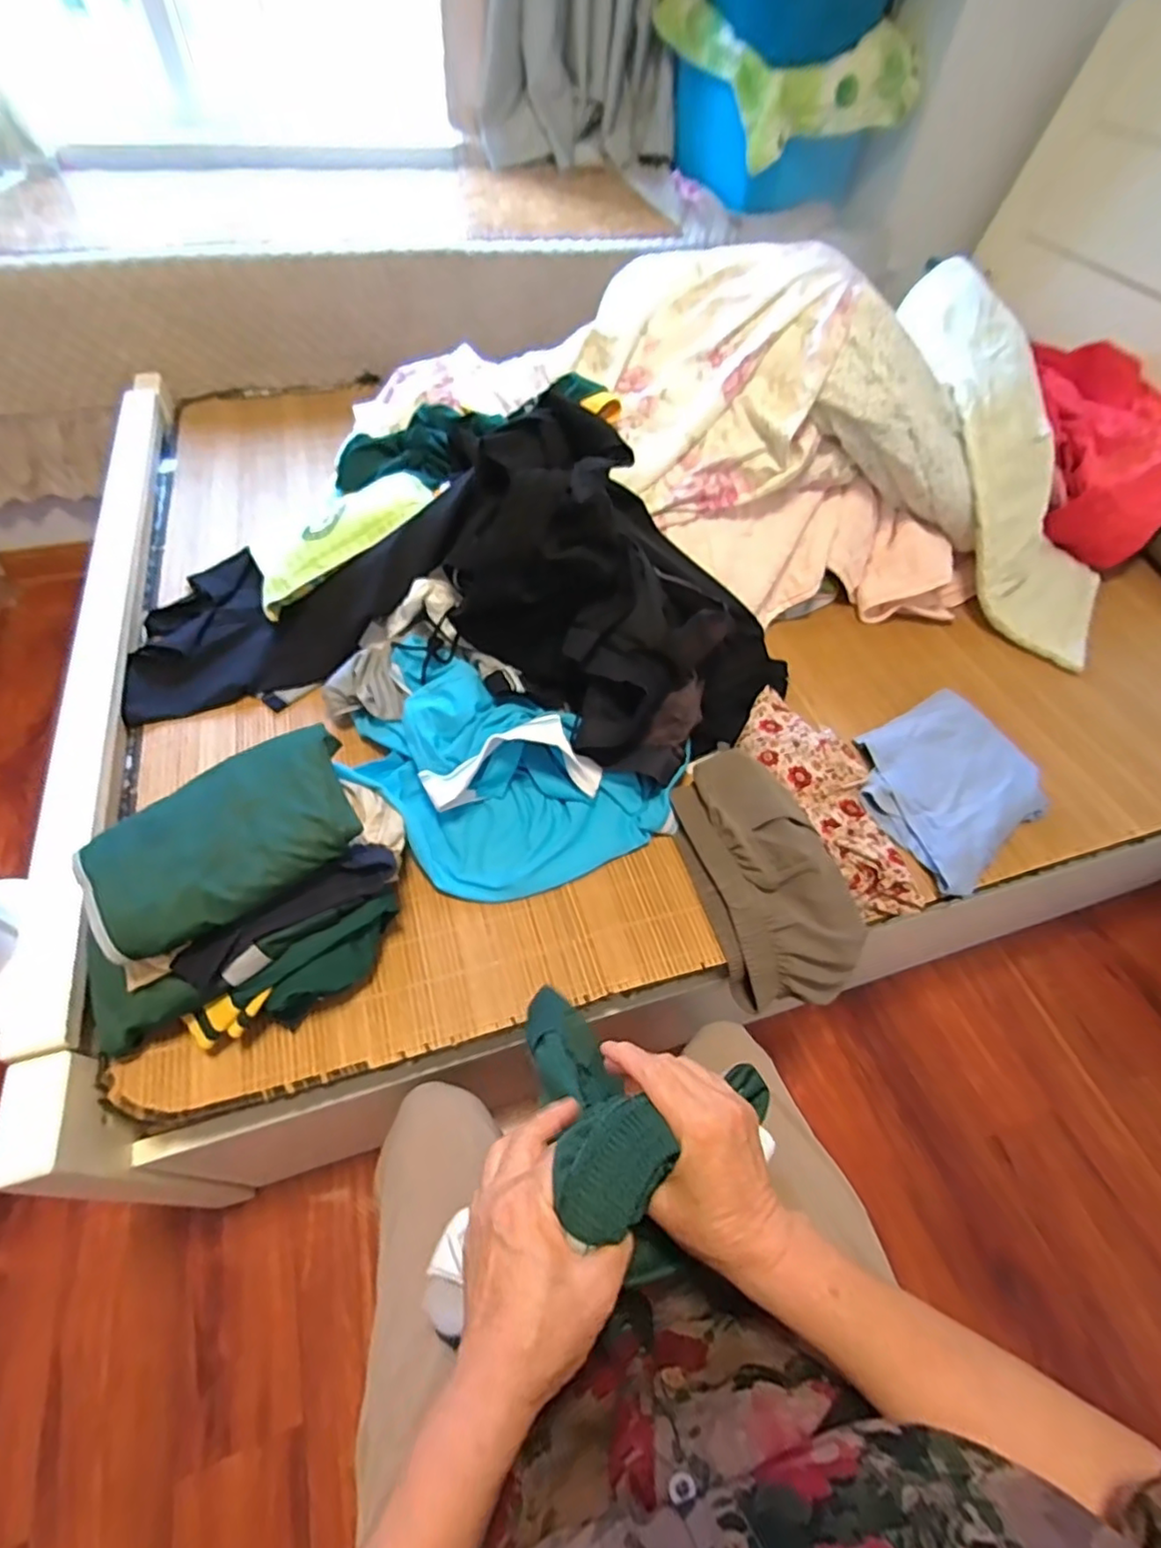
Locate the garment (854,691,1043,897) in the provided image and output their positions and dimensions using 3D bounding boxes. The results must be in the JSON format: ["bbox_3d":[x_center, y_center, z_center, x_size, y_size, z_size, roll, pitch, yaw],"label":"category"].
[{"bbox_3d":[0.513,0.015,0.878,0.252,0.052,0.240,-25,60,-20],"label":"garment"}]

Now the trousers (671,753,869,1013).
[{"bbox_3d":[0.228,0.125,0.774,0.162,0.133,0.287,-13,57,-13],"label":"trousers"}]

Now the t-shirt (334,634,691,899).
[{"bbox_3d":[-0.112,0.004,0.795,0.408,0.121,0.267,31,58,17],"label":"t-shirt"}]

